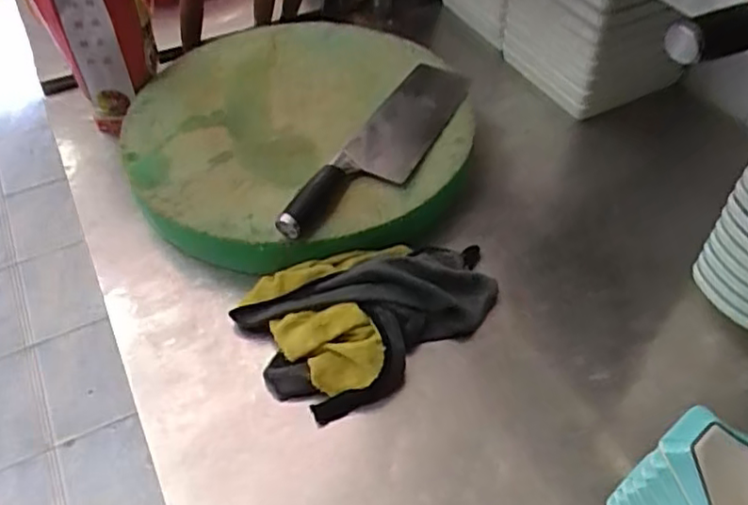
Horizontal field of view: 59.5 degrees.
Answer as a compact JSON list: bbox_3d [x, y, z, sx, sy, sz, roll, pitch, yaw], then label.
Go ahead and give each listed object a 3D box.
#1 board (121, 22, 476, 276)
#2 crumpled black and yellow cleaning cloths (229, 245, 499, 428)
[{"bbox_3d":[-0.094,-0.165,0.797,0.398,0.071,0.432,-9,49,-6],"label":"board"},{"bbox_3d":[0.001,0.050,0.642,0.250,0.050,0.167,-24,52,-19],"label":"crumpled black and yellow cleaning cloths"}]

